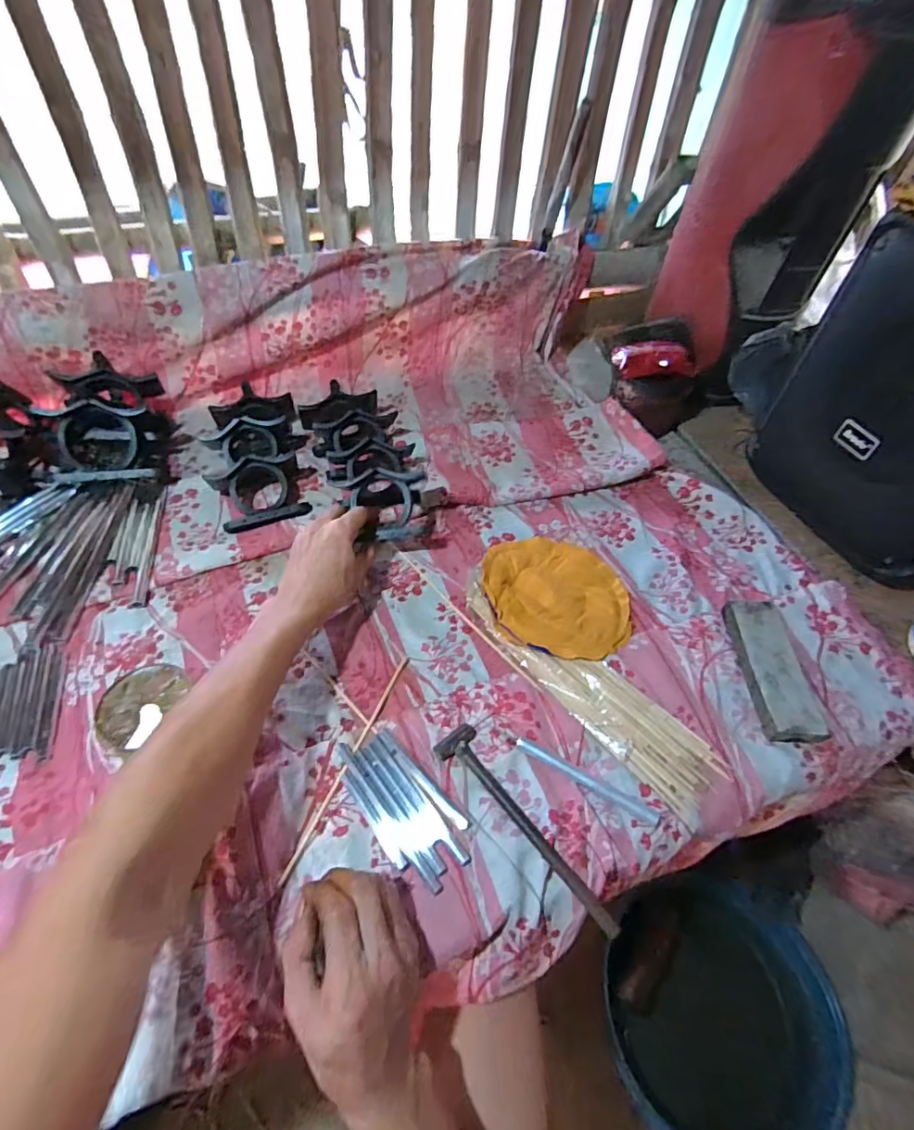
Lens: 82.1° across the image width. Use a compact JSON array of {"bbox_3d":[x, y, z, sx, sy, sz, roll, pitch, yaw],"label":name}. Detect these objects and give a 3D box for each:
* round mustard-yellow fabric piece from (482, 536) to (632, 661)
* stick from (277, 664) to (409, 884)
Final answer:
[{"bbox_3d":[0.110,0.024,0.578,0.160,0.040,0.169,3,52,-4],"label":"round mustard-yellow fabric piece"},{"bbox_3d":[-0.092,0.168,0.462,0.008,0.009,0.210,21,53,9],"label":"stick"}]

